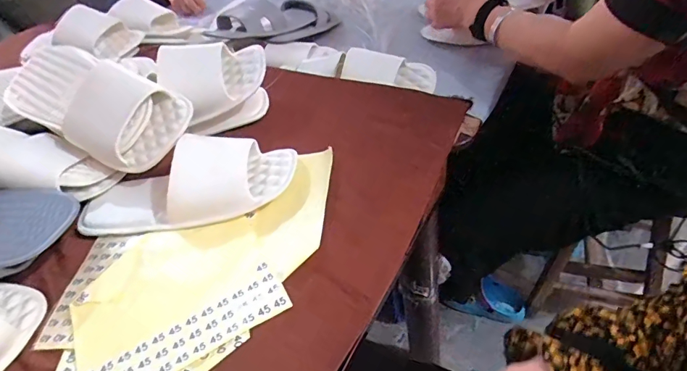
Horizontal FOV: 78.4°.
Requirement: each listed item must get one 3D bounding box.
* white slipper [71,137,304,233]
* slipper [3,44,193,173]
[{"bbox_3d":[-0.166,-0.004,0.431,0.229,0.053,0.089,-12,44,1],"label":"white slipper"},{"bbox_3d":[-0.300,-0.097,0.490,0.285,0.058,0.112,23,76,21],"label":"slipper"}]

